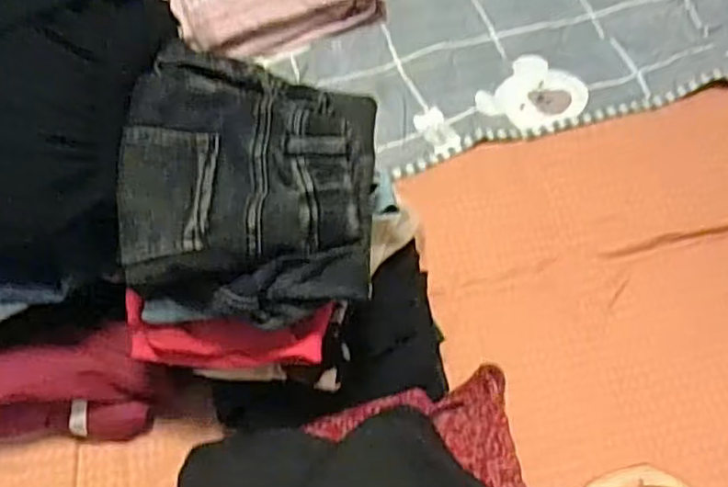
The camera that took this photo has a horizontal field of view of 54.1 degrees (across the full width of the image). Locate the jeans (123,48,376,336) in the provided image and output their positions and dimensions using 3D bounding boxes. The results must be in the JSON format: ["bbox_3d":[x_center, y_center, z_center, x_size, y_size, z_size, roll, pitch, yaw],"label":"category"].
[{"bbox_3d":[-0.106,-0.059,0.656,0.225,0.070,0.250,1,59,1],"label":"jeans"}]

